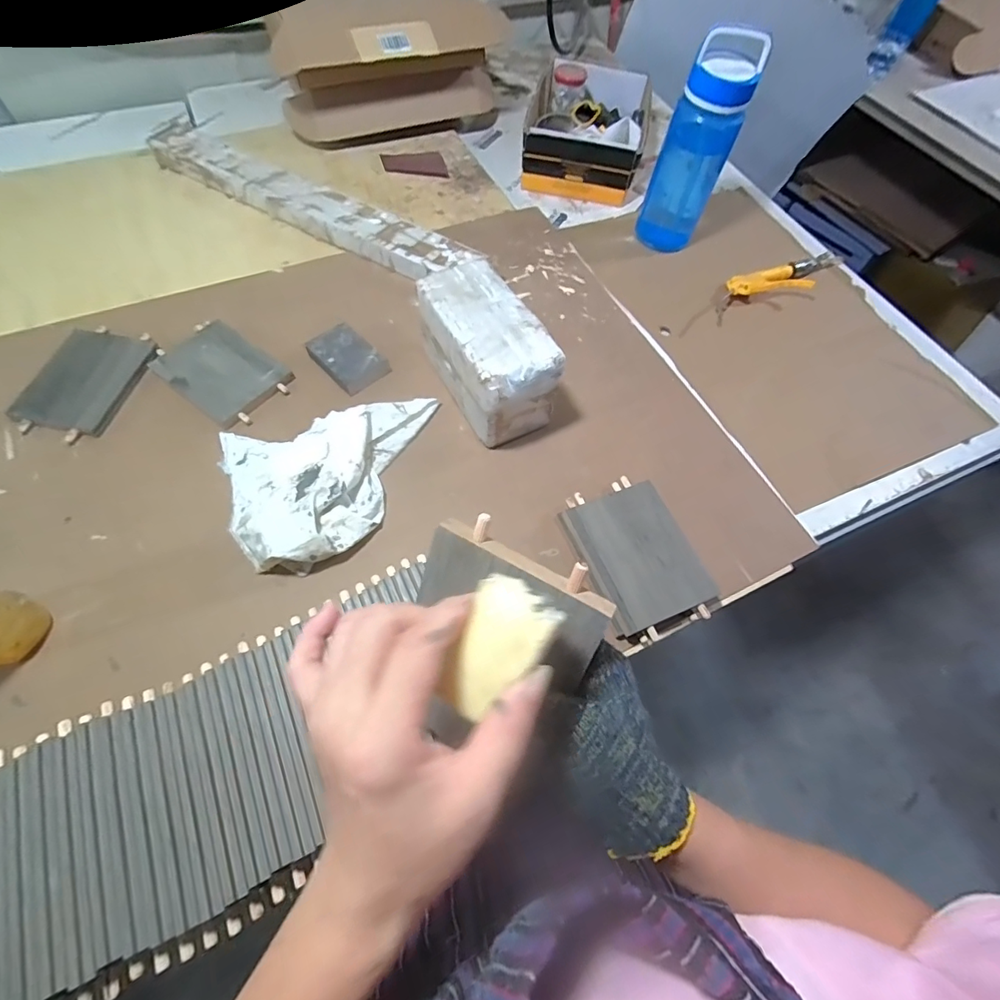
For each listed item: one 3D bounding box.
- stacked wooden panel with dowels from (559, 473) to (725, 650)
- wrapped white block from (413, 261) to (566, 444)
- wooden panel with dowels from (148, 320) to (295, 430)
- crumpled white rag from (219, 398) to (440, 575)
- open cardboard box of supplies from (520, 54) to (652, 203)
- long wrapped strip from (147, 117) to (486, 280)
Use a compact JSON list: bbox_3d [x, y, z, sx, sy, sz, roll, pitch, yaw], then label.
[{"bbox_3d":[0.155,0.062,0.549,0.126,0.042,0.183,-20,65,-14],"label":"stacked wooden panel with dowels"},{"bbox_3d":[-0.018,-0.185,0.614,0.110,0.124,0.205,-25,66,-16],"label":"wrapped white block"},{"bbox_3d":[-0.377,-0.176,0.644,0.166,0.016,0.113,36,65,15],"label":"wooden panel with dowels"},{"bbox_3d":[-0.194,-0.030,0.565,0.264,0.041,0.201,-12,63,-10],"label":"crumpled white rag"},{"bbox_3d":[0.169,-0.727,0.930,0.218,0.092,0.315,10,62,2],"label":"open cardboard box of supplies"},{"bbox_3d":[-0.328,-0.501,0.813,0.648,0.047,0.090,29,64,11],"label":"long wrapped strip"}]

